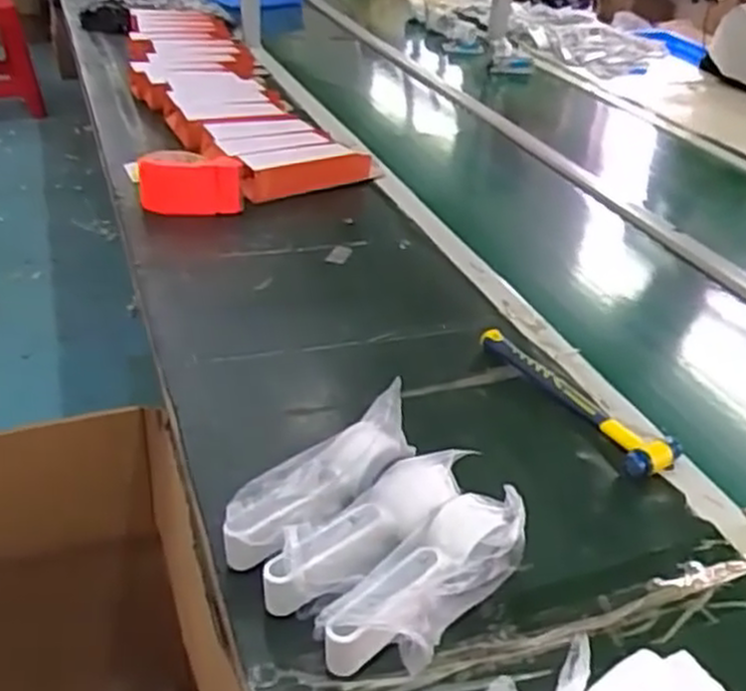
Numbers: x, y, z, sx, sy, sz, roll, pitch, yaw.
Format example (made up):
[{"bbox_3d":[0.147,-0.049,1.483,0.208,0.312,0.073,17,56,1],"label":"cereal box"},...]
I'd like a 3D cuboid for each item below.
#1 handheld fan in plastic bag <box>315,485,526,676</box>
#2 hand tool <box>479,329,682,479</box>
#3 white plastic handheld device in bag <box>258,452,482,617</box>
[{"bbox_3d":[0.043,0.170,0.565,0.067,0.063,0.173,29,42,34],"label":"handheld fan in plastic bag"},{"bbox_3d":[0.187,0.050,0.794,0.051,0.023,0.249,-21,40,-29],"label":"hand tool"},{"bbox_3d":[-0.002,0.132,0.586,0.177,0.045,0.062,-33,45,-22],"label":"white plastic handheld device in bag"}]

